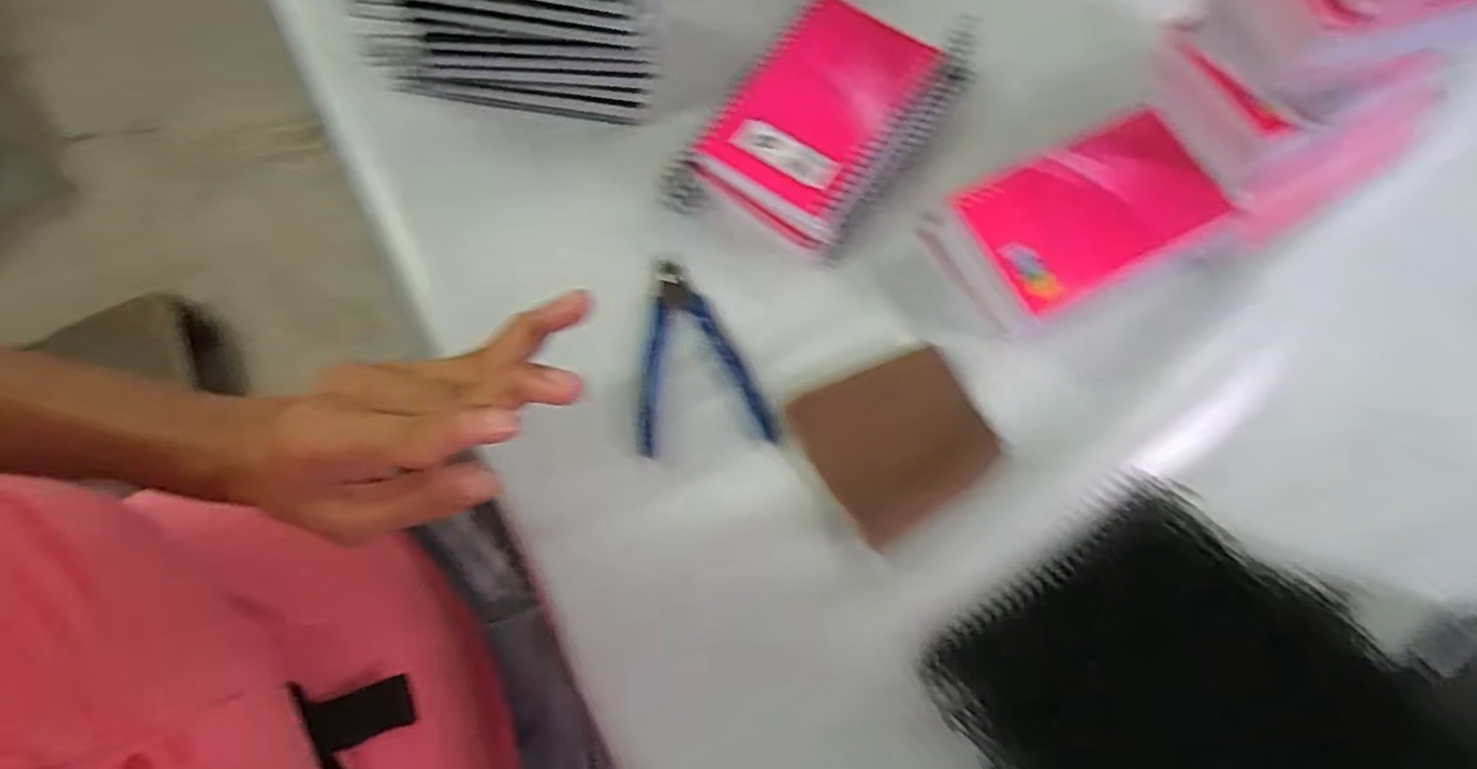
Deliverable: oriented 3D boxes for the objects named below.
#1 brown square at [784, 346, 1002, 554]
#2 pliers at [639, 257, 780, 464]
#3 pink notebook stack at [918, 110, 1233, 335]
[{"bbox_3d":[0.082,0.029,0.389,0.086,0.009,0.086,-28,73,-9],"label":"brown square"},{"bbox_3d":[-0.024,-0.017,0.408,0.070,0.006,0.109,-9,71,-3],"label":"pliers"},{"bbox_3d":[0.179,-0.088,0.407,0.135,0.050,0.092,-24,73,-8],"label":"pink notebook stack"}]

